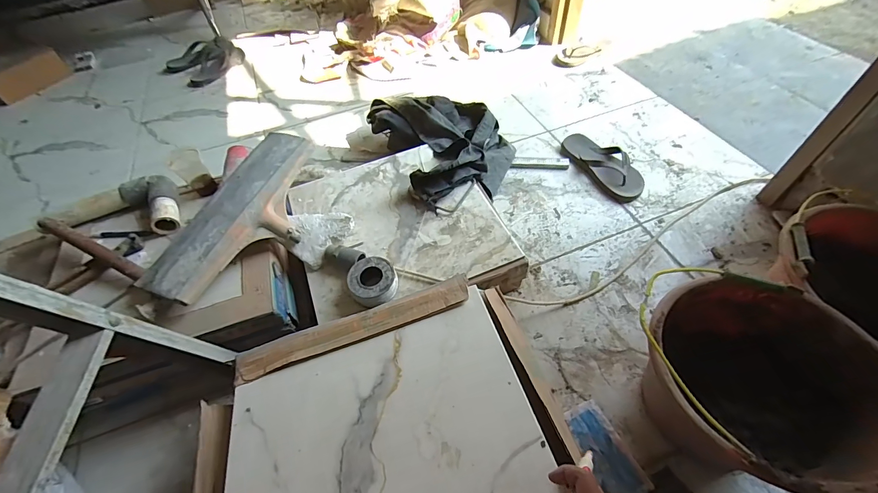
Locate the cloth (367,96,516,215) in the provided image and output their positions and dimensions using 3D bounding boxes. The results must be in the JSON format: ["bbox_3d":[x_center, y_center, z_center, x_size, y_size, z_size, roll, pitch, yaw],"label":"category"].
[{"bbox_3d":[0.037,-0.274,0.967,0.328,0.186,0.409,-21,55,-11],"label":"cloth"}]

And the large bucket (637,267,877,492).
[{"bbox_3d":[0.435,0.212,0.547,0.284,0.212,0.263,-2,53,3],"label":"large bucket"}]

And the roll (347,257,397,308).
[{"bbox_3d":[-0.118,0.064,0.664,0.086,0.037,0.089,-10,53,-3],"label":"roll"}]

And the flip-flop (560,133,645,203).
[{"bbox_3d":[0.432,-0.224,0.984,0.101,0.048,0.262,-24,55,-13],"label":"flip-flop"}]

